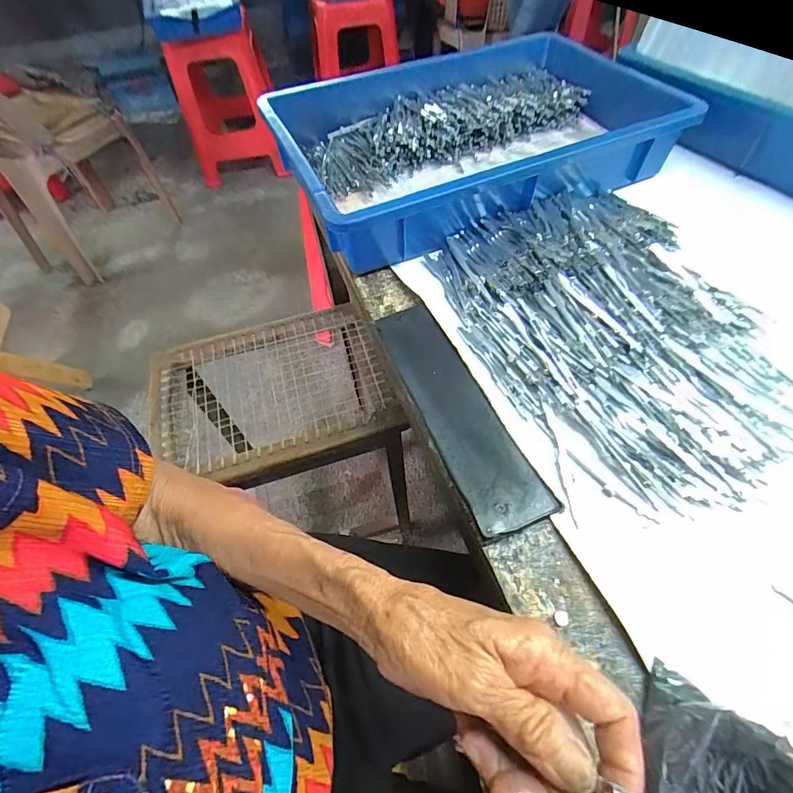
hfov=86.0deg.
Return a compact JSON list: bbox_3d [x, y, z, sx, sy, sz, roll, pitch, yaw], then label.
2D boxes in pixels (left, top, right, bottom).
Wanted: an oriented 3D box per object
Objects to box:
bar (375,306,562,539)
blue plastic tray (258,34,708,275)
[{"bbox_3d":[0.042,0.005,0.336,0.054,0.015,0.210,-21,60,-12],"label":"bar"},{"bbox_3d":[0.068,-0.317,0.498,0.405,0.088,0.294,-22,60,-12],"label":"blue plastic tray"}]

